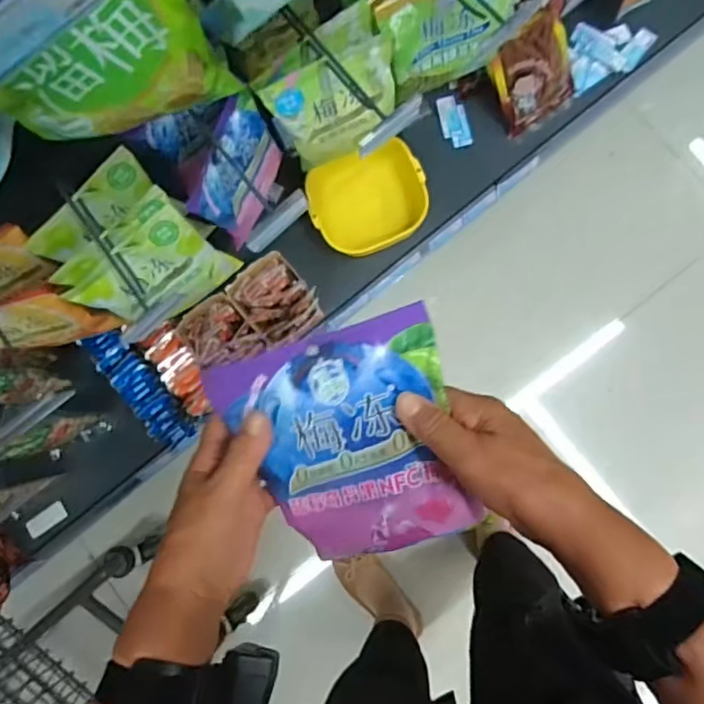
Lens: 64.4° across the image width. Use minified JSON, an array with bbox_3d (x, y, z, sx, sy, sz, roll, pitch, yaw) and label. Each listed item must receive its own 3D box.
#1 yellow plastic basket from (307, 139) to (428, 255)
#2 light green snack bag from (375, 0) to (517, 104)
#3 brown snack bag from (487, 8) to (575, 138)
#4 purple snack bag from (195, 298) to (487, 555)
[{"bbox_3d":[0.029,-0.294,1.086,0.214,0.107,0.175,-13,84,4],"label":"yellow plastic basket"},{"bbox_3d":[0.125,-0.417,0.728,0.170,0.172,0.046,-16,84,3],"label":"light green snack bag"},{"bbox_3d":[0.341,-0.526,1.043,0.158,0.181,0.031,-30,46,7],"label":"brown snack bag"},{"bbox_3d":[0.002,0.074,0.407,0.156,0.018,0.182,-17,108,12],"label":"purple snack bag"}]

